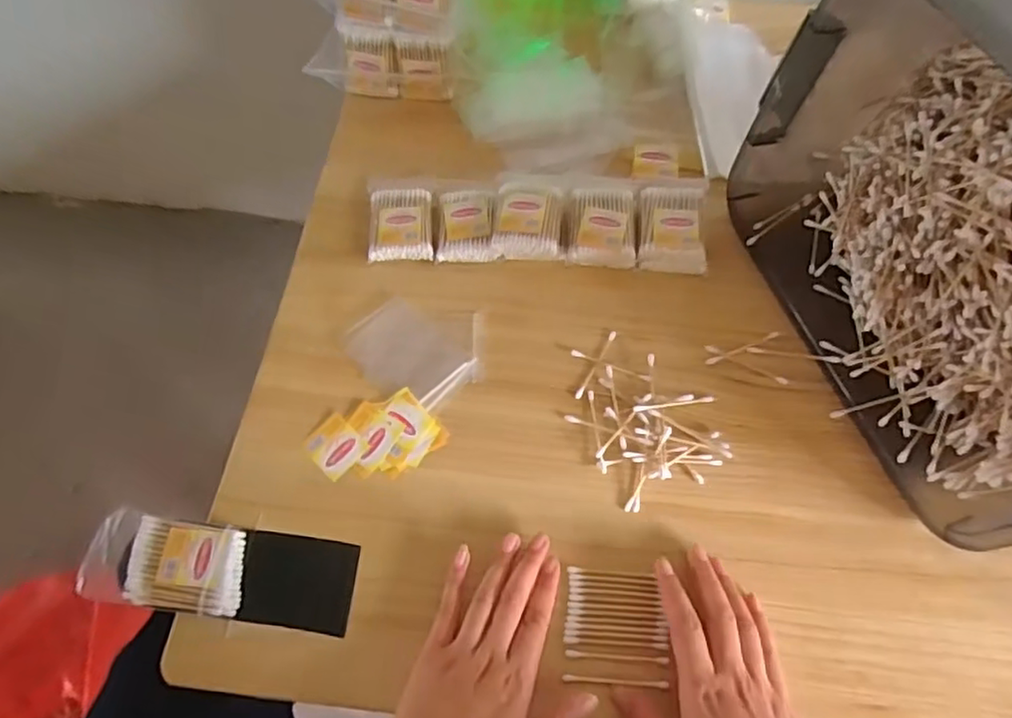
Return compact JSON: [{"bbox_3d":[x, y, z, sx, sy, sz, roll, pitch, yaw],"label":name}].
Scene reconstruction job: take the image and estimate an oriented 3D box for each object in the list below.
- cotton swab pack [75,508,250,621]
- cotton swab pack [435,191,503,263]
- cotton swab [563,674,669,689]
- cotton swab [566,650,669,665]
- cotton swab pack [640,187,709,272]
[{"bbox_3d":[-0.243,0.146,0.457,0.108,0.018,0.060,6,63,2],"label":"cotton swab pack"},{"bbox_3d":[-0.035,-0.128,0.590,0.055,0.017,0.080,-1,63,-1],"label":"cotton swab pack"},{"bbox_3d":[0.073,0.214,0.424,0.067,0.010,0.005,4,63,1],"label":"cotton swab"},{"bbox_3d":[0.075,0.202,0.432,0.068,0.008,0.005,4,63,1],"label":"cotton swab"},{"bbox_3d":[0.151,-0.120,0.577,0.061,0.028,0.080,6,63,2],"label":"cotton swab pack"}]

